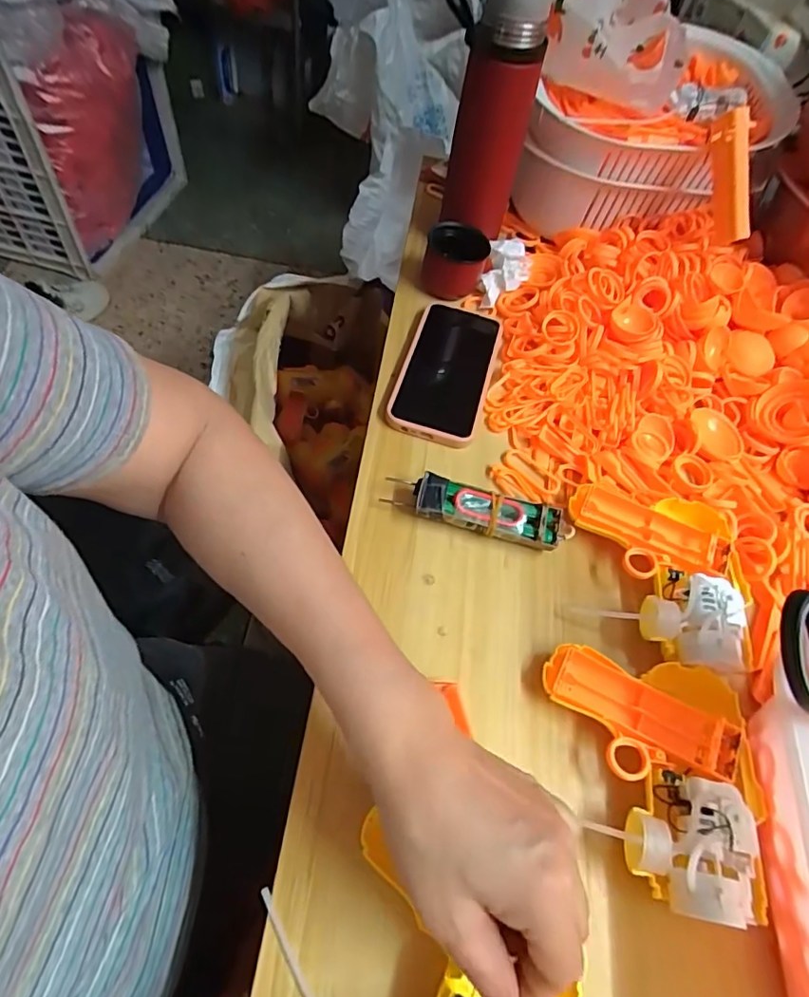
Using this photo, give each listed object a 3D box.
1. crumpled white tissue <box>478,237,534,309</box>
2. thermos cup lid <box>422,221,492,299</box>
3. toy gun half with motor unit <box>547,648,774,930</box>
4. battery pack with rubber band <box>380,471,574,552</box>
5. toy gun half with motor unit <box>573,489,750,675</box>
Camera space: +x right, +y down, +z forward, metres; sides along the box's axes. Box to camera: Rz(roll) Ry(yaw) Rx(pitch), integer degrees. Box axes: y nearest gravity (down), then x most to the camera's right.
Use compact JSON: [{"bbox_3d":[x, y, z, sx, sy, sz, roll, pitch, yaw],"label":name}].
[{"bbox_3d":[0.108,-0.240,0.566,0.048,0.019,0.095,13,59,5],"label":"crumpled white tissue"},{"bbox_3d":[0.052,-0.246,0.550,0.061,0.045,0.058,4,57,-6],"label":"thermos cup lid"},{"bbox_3d":[0.144,0.162,0.322,0.118,0.042,0.135,12,56,-1],"label":"toy gun half with motor unit"},{"bbox_3d":[0.057,0.011,0.414,0.139,0.030,0.030,15,56,1],"label":"battery pack with rubber band"},{"bbox_3d":[0.187,0.053,0.390,0.119,0.035,0.135,9,57,-3],"label":"toy gun half with motor unit"}]

